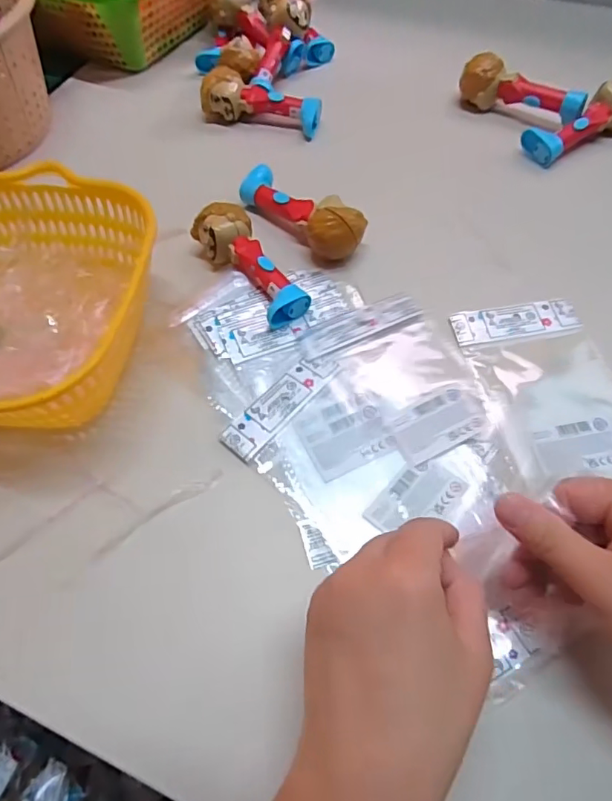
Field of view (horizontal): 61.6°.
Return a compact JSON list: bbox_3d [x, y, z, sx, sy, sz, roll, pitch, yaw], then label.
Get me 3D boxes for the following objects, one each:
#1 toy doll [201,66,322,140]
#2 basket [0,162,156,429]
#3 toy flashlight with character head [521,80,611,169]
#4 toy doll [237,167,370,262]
[{"bbox_3d":[-0.044,-0.304,0.522,0.121,0.035,0.037,17,63,10],"label":"toy doll"},{"bbox_3d":[-0.206,-0.063,0.361,0.197,0.078,0.207,-2,62,0],"label":"basket"},{"bbox_3d":[0.264,-0.265,0.488,0.116,0.041,0.040,-25,64,-12],"label":"toy flashlight with character head"},{"bbox_3d":[-0.007,-0.165,0.437,0.130,0.038,0.046,38,69,19],"label":"toy doll"}]

